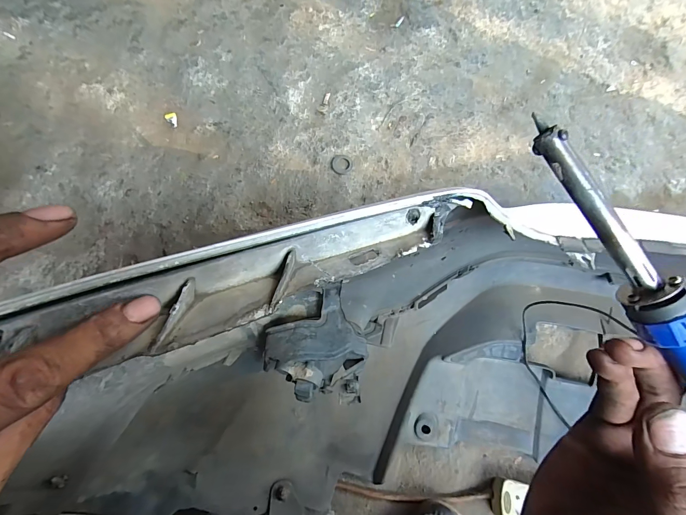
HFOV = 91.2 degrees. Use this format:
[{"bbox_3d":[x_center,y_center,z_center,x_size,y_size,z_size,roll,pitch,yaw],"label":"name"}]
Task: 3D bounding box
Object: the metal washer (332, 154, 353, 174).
[{"bbox_3d":[-0.002,-0.198,0.713,0.045,0.004,0.044,-1,72,2],"label":"metal washer"}]

